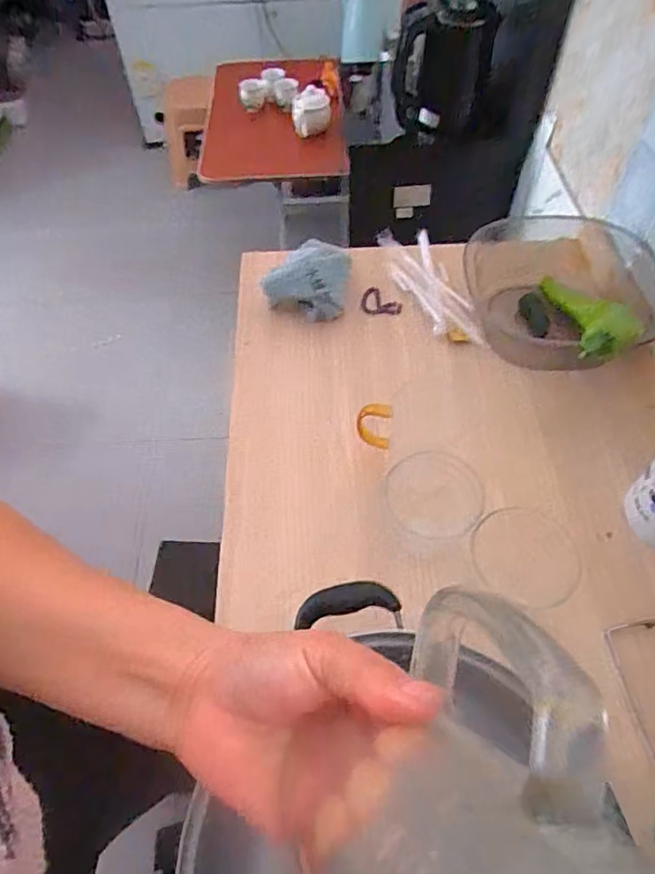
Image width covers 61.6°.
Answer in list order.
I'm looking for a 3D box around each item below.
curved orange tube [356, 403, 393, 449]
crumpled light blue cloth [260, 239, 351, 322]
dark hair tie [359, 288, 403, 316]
[{"bbox_3d":[0.045,-0.011,0.539,0.034,0.055,0.014,10,57,9],"label":"curved orange tube"},{"bbox_3d":[-0.023,-0.201,0.694,0.100,0.055,0.102,9,57,8],"label":"crumpled light blue cloth"},{"bbox_3d":[0.069,-0.177,0.714,0.051,0.008,0.050,-1,56,1],"label":"dark hair tie"}]

